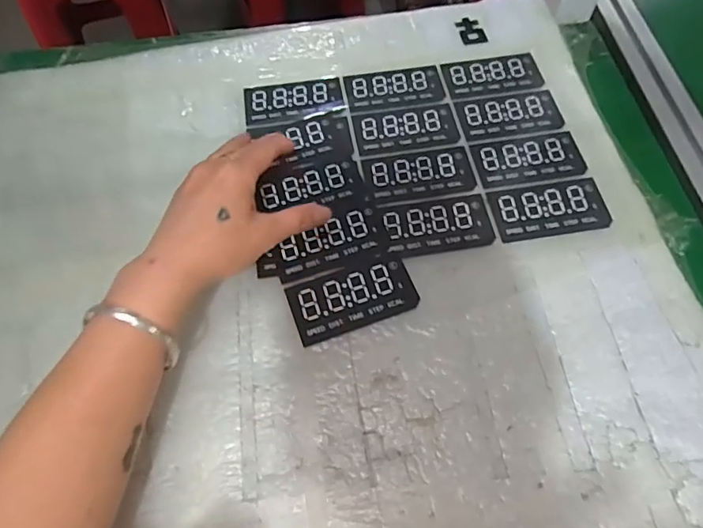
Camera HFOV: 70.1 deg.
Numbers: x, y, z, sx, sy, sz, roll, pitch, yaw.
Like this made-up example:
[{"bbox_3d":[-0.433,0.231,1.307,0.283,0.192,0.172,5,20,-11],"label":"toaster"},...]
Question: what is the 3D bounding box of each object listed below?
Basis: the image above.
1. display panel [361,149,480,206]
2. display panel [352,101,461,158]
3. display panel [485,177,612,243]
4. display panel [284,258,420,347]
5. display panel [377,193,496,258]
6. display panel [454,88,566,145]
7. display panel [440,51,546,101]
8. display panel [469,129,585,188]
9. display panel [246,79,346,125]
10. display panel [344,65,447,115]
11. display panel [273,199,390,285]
[{"bbox_3d":[0.058,-0.075,0.423,0.091,0.004,0.047,-8,62,-5],"label":"display panel"},{"bbox_3d":[0.049,-0.123,0.450,0.091,0.004,0.052,-9,62,-5],"label":"display panel"},{"bbox_3d":[0.160,-0.045,0.403,0.092,0.004,0.049,-9,62,-5],"label":"display panel"},{"bbox_3d":[0.001,0.024,0.371,0.091,0.004,0.048,-18,64,-10],"label":"display panel"},{"bbox_3d":[0.068,-0.032,0.399,0.084,0.004,0.048,-8,62,-5],"label":"display panel"},{"bbox_3d":[0.143,-0.136,0.453,0.091,0.004,0.051,-10,62,-6],"label":"display panel"},{"bbox_3d":[0.135,-0.182,0.478,0.091,0.004,0.051,-9,62,-5],"label":"display panel"},{"bbox_3d":[0.151,-0.090,0.429,0.091,0.004,0.048,-8,62,-5],"label":"display panel"},{"bbox_3d":[-0.054,-0.154,0.469,0.091,0.004,0.050,-10,62,-6],"label":"display panel"},{"bbox_3d":[0.041,-0.168,0.474,0.090,0.004,0.053,-10,62,-6],"label":"display panel"},{"bbox_3d":[-0.019,-0.019,0.393,0.085,0.004,0.052,-17,63,-9],"label":"display panel"}]

